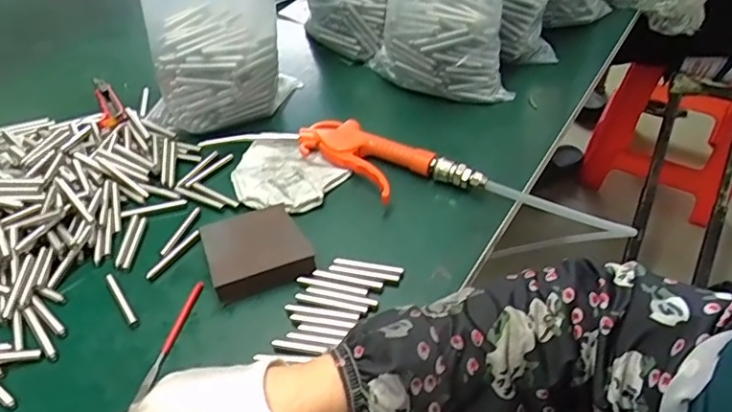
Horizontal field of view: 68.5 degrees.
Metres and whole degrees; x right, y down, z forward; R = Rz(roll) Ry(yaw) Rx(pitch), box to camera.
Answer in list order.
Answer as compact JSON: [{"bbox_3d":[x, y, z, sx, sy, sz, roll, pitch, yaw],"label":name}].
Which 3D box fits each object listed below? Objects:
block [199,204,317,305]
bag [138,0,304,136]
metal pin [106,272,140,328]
[{"bbox_3d":[-0.090,0.034,0.443,0.078,0.023,0.070,-18,47,-16],"label":"block"},{"bbox_3d":[-0.153,-0.184,0.537,0.134,0.198,0.097,-5,45,-3],"label":"bag"},{"bbox_3d":[-0.195,0.074,0.428,0.008,0.004,0.057,-28,51,-24],"label":"metal pin"}]

